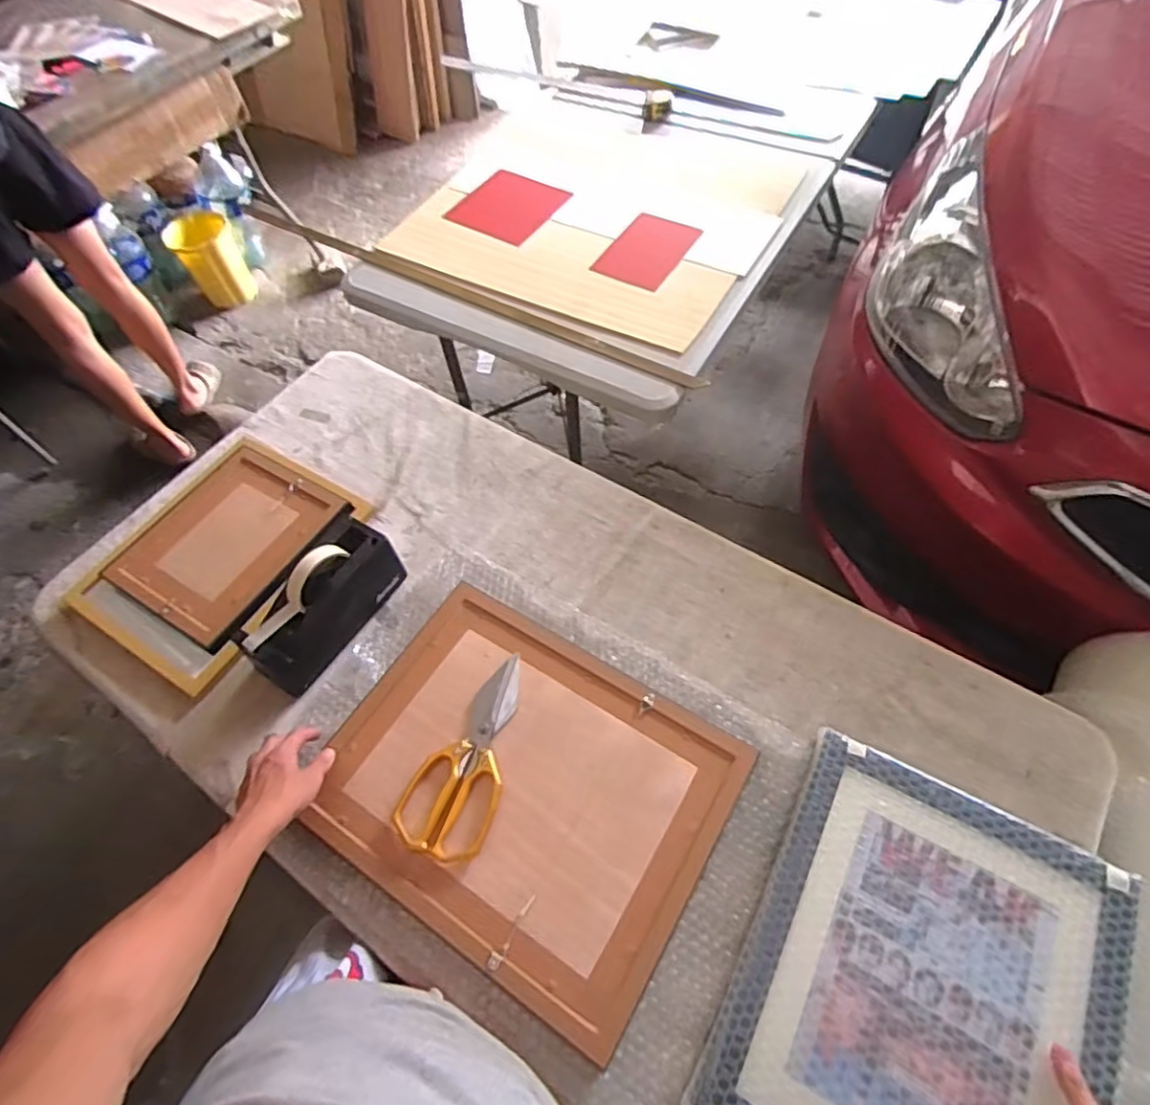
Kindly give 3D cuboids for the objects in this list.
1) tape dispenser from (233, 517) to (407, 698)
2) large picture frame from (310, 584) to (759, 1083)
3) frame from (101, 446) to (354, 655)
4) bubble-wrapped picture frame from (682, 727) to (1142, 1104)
[{"bbox_3d":[-0.311,0.057,0.778,0.073,0.119,0.204,28,60,20],"label":"tape dispenser"},{"bbox_3d":[-0.057,0.244,0.690,0.403,0.024,0.321,29,63,17],"label":"large picture frame"},{"bbox_3d":[-0.476,-0.017,0.880,0.242,0.030,0.261,27,66,18],"label":"frame"},{"bbox_3d":[0.307,0.384,0.566,0.289,0.032,0.359,26,62,15],"label":"bubble-wrapped picture frame"}]

